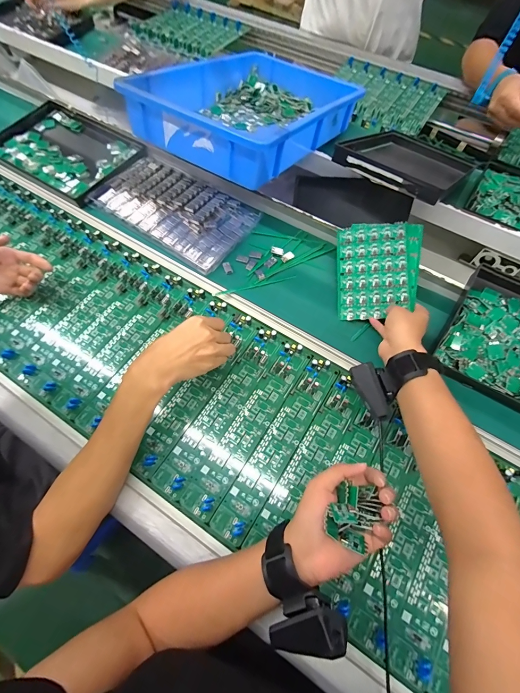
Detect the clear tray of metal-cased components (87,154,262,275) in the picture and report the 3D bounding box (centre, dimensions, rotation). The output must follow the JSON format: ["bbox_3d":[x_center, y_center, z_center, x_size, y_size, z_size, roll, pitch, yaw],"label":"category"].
[{"bbox_3d":[-0.162,-0.266,0.597,0.298,0.018,0.164,34,72,14],"label":"clear tray of metal-cased components"}]

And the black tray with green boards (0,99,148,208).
[{"bbox_3d":[-0.413,-0.423,0.672,0.317,0.020,0.198,32,72,13],"label":"black tray with green boards"}]

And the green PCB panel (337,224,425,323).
[{"bbox_3d":[0.194,-0.125,0.508,0.126,0.005,0.161,0,79,15],"label":"green PCB panel"}]

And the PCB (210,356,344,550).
[{"bbox_3d":[0.028,0.133,0.436,0.049,0.012,0.277,31,71,13],"label":"PCB"}]

